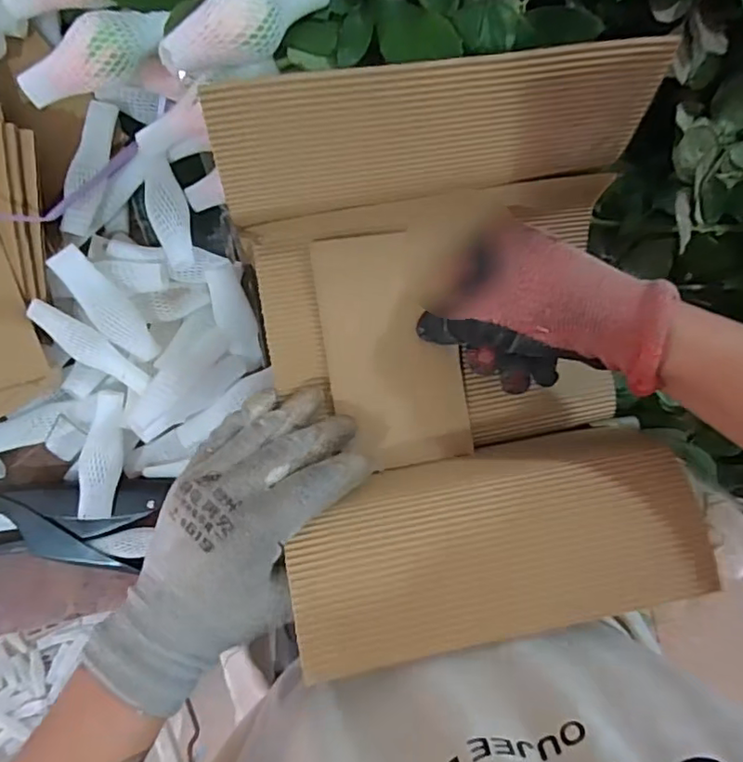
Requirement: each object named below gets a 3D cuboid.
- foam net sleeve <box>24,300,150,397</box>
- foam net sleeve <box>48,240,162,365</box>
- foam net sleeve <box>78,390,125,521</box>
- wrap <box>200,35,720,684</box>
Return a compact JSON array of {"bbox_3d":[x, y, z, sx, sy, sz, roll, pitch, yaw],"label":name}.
[{"bbox_3d":[-0.191,-0.022,0.395,0.086,0.010,0.023,39,84,-17],"label":"foam net sleeve"},{"bbox_3d":[-0.180,-0.050,0.397,0.026,0.009,0.088,-39,110,-6],"label":"foam net sleeve"},{"bbox_3d":[-0.191,0.053,0.414,0.025,0.027,0.090,5,86,-6],"label":"foam net sleeve"},{"bbox_3d":[0.049,-0.006,0.304,0.206,0.113,0.253,-8,88,-6],"label":"wrap"}]

